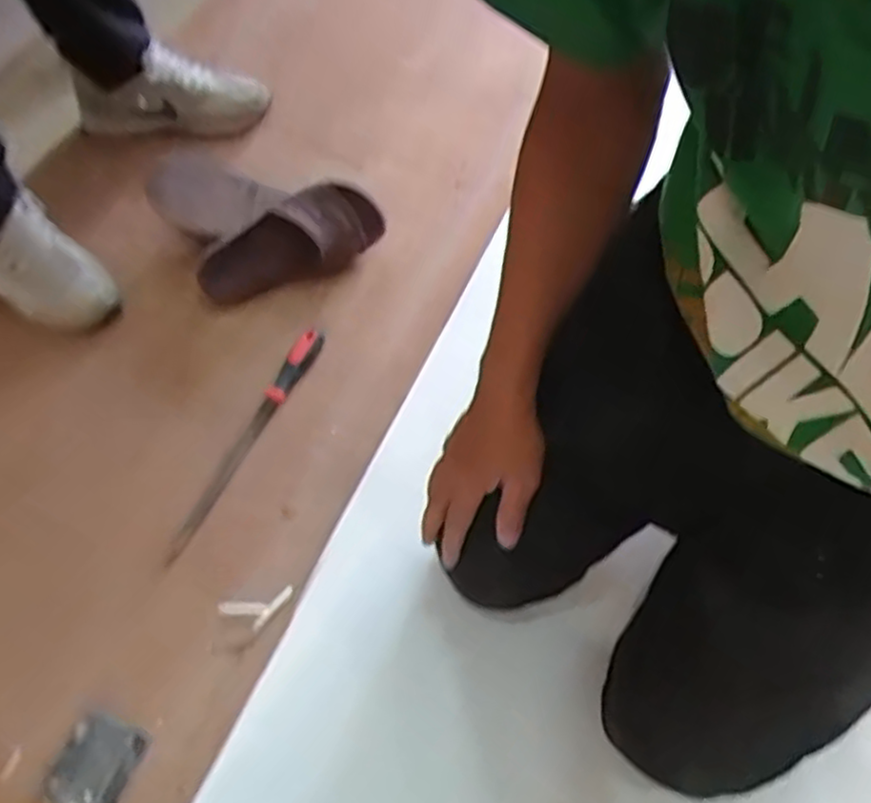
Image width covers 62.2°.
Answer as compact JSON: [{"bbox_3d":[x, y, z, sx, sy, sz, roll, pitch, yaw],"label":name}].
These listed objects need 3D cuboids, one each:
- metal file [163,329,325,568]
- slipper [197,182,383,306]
[{"bbox_3d":[-0.210,0.039,0.803,0.028,0.017,0.306,22,61,13],"label":"metal file"},{"bbox_3d":[-0.187,-0.205,0.910,0.239,0.072,0.102,-25,62,-14],"label":"slipper"}]

